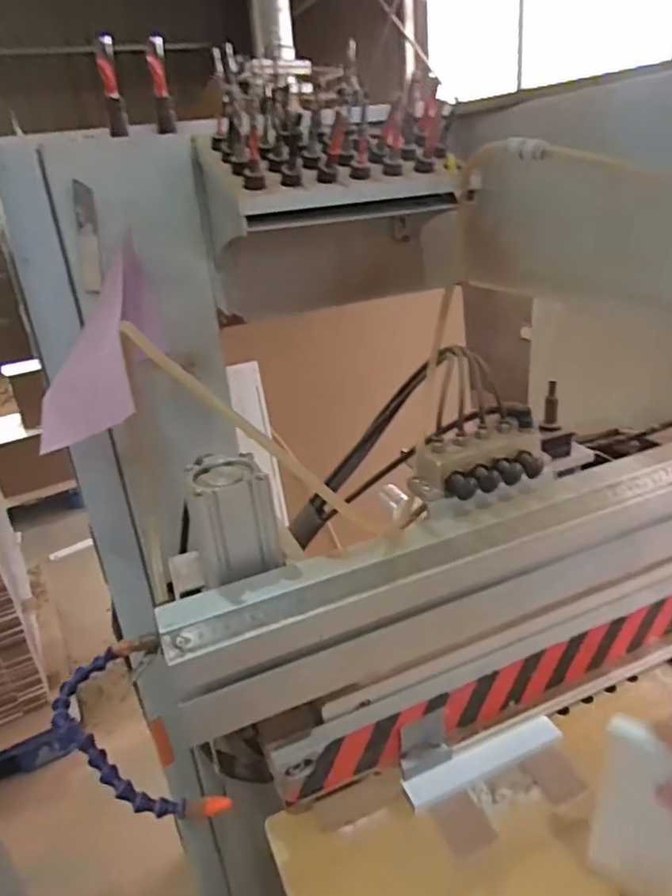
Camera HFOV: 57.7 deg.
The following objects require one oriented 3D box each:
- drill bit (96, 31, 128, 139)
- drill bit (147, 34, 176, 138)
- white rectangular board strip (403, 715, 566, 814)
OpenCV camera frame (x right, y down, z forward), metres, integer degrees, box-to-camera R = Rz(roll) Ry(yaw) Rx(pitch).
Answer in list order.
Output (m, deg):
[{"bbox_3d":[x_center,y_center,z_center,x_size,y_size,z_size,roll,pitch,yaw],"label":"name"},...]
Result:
[{"bbox_3d":[-0.227,-0.366,0.620,0.021,0.090,0.017,-13,25,-15],"label":"drill bit"},{"bbox_3d":[-0.185,-0.382,0.645,0.022,0.087,0.024,-10,25,-11],"label":"drill bit"},{"bbox_3d":[0.144,0.303,0.592,0.170,0.006,0.029,-14,52,-21],"label":"white rectangular board strip"}]

